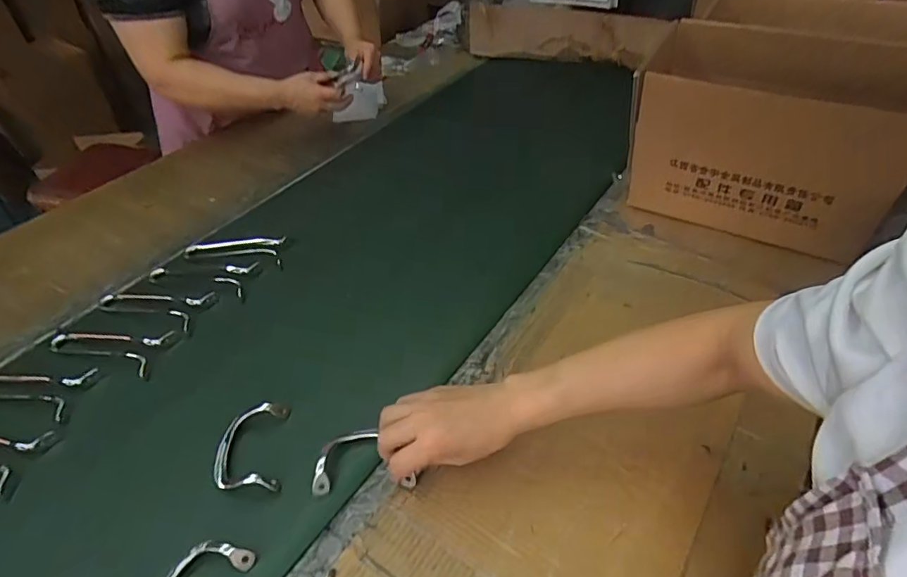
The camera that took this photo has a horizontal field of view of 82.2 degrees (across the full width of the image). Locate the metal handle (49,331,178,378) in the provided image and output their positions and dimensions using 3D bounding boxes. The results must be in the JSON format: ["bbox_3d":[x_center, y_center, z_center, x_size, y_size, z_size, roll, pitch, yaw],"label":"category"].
[{"bbox_3d":[-0.451,0.073,0.664,0.160,0.013,0.067,3,43,8],"label":"metal handle"}]

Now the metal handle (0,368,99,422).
[{"bbox_3d":[-0.516,0.118,0.621,0.161,0.009,0.066,4,43,9],"label":"metal handle"}]

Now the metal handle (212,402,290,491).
[{"bbox_3d":[-0.216,0.167,0.543,0.074,0.025,0.098,-7,42,-4],"label":"metal handle"}]

